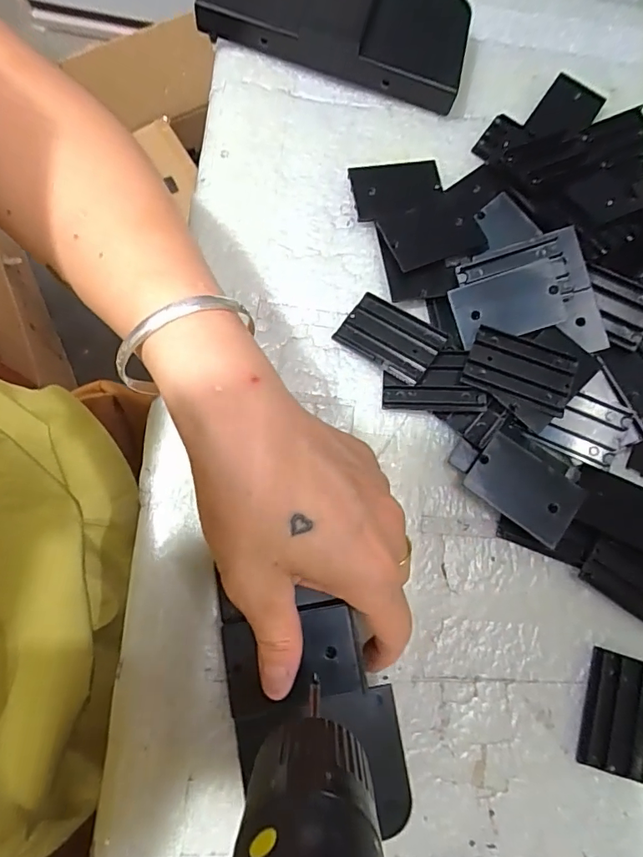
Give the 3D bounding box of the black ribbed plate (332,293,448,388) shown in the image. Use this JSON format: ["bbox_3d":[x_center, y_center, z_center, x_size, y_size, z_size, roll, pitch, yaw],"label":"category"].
[{"bbox_3d":[0.037,-0.050,0.270,0.054,0.006,0.034,36,92,15],"label":"black ribbed plate"}]

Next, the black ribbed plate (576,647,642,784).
[{"bbox_3d":[0.150,0.143,0.243,0.036,0.006,0.054,19,76,-1],"label":"black ribbed plate"}]

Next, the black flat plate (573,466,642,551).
[{"bbox_3d":[0.162,0.044,0.257,0.060,0.009,0.033,22,73,-6],"label":"black flat plate"}]

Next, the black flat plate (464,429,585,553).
[{"bbox_3d":[0.105,0.031,0.251,0.054,0.004,0.036,36,81,9],"label":"black flat plate"}]

